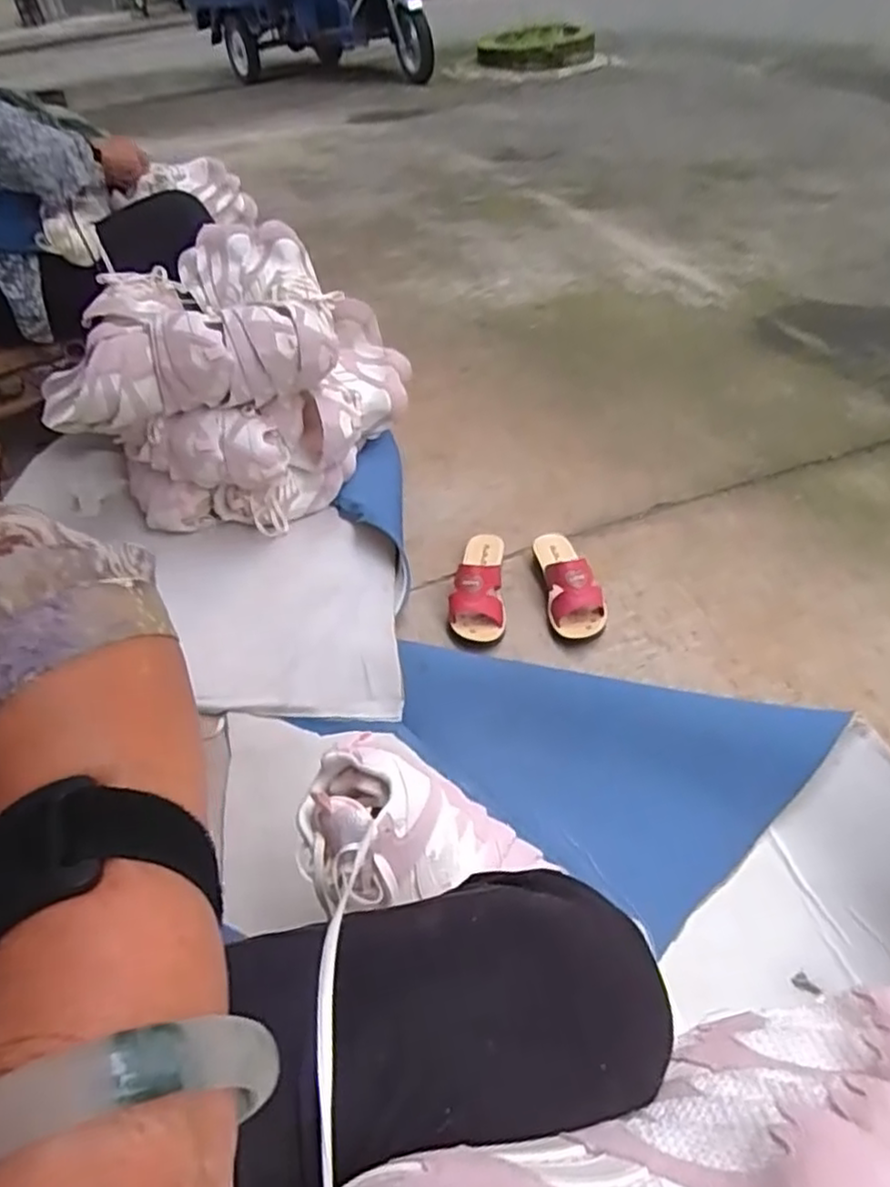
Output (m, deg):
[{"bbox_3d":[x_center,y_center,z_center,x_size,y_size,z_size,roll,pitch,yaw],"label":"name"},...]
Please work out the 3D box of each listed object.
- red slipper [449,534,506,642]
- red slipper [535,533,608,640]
[{"bbox_3d":[0.055,-0.025,1.102,0.079,0.065,0.204,4,45,6],"label":"red slipper"},{"bbox_3d":[0.197,-0.029,1.094,0.082,0.073,0.215,-3,45,-1],"label":"red slipper"}]

